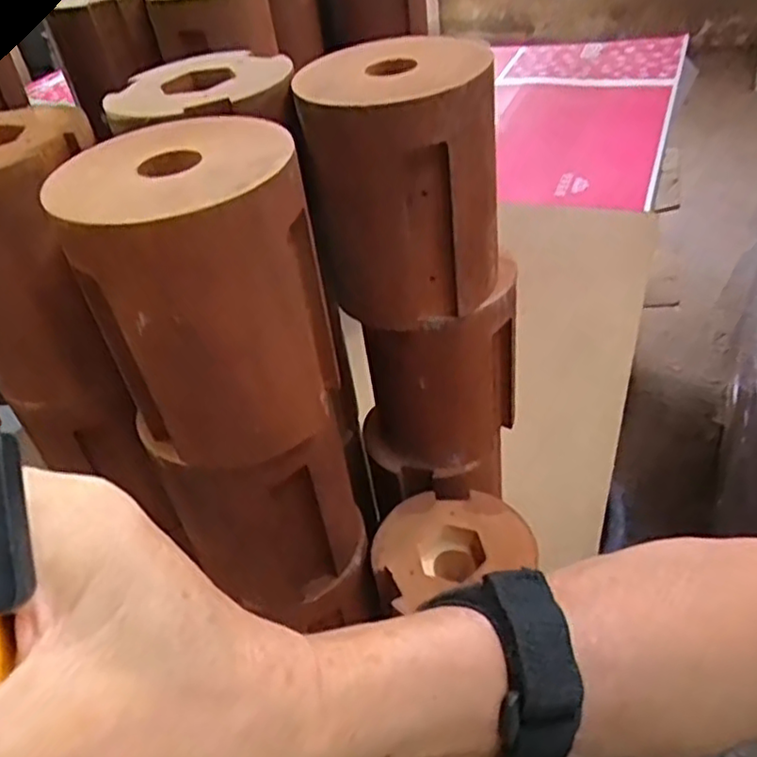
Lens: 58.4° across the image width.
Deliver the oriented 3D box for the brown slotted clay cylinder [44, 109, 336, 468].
[{"bbox_3d":[-0.060,-0.031,0.245,0.075,0.100,0.075,-21,43,-16],"label":"brown slotted clay cylinder"}]

